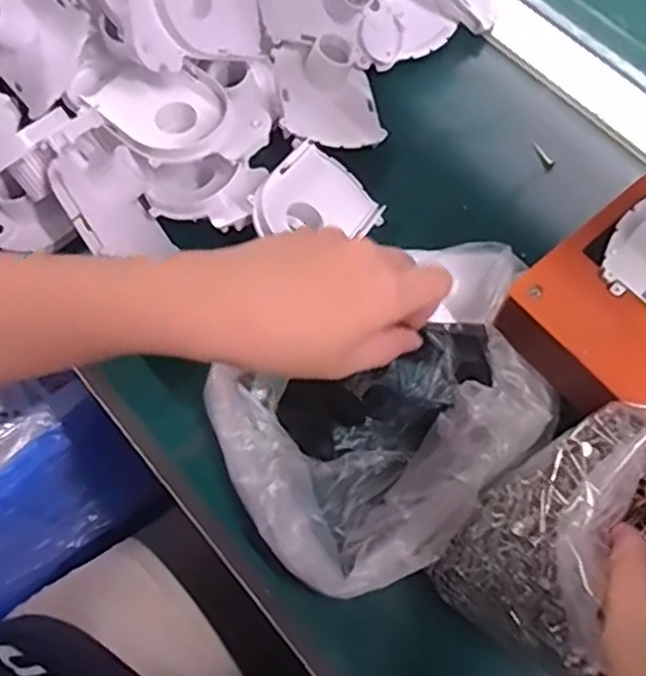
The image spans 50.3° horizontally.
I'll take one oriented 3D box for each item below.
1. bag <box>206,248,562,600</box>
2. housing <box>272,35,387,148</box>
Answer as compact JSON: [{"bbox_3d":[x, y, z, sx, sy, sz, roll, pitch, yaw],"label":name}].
[{"bbox_3d":[0.042,0.029,0.346,0.187,0.074,0.131,-33,71,-10],"label":"bag"},{"bbox_3d":[0.006,-0.153,0.433,0.063,0.032,0.072,-3,72,-18],"label":"housing"}]

